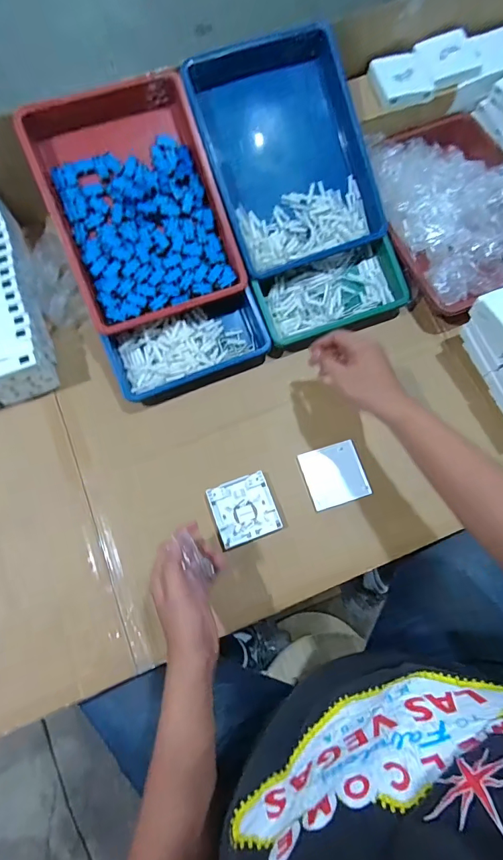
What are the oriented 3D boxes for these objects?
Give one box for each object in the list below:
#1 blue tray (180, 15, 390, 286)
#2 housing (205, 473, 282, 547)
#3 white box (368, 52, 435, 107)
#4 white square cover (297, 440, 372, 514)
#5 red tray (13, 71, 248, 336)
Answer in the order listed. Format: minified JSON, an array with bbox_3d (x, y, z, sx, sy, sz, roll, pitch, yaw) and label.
[{"bbox_3d":[0.054,-0.418,0.634,0.238,0.057,0.315,-23,98,-5],"label":"blue tray"},{"bbox_3d":[-0.010,0.114,0.598,0.086,0.008,0.088,-20,75,-6],"label":"housing"},{"bbox_3d":[0.244,-0.576,0.682,0.082,0.026,0.092,-17,74,-6],"label":"white box"},{"bbox_3d":[0.123,0.065,0.613,0.088,0.004,0.086,-17,74,-5],"label":"white square cover"},{"bbox_3d":[-0.168,-0.330,0.607,0.237,0.049,0.323,-20,97,-5],"label":"red tray"}]

